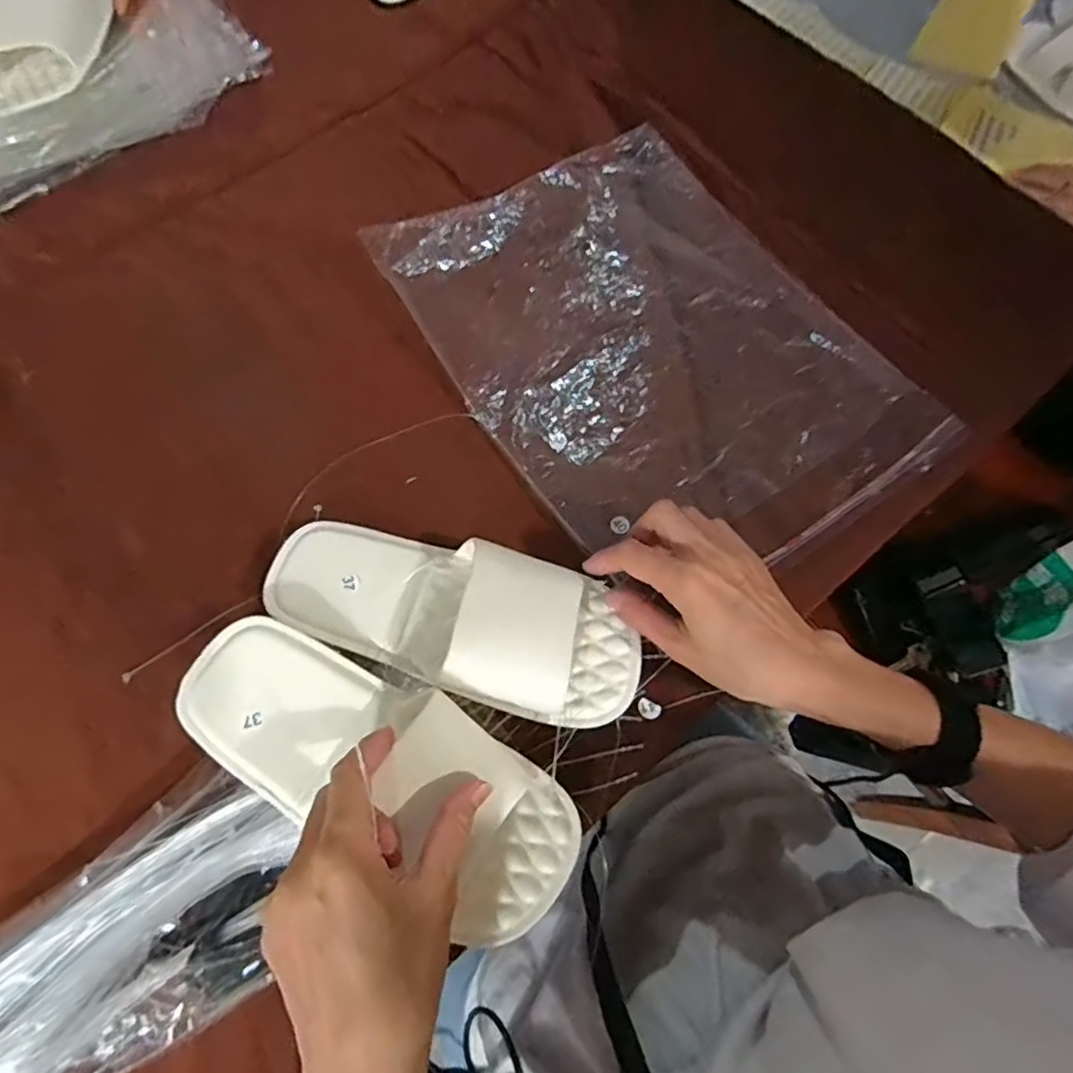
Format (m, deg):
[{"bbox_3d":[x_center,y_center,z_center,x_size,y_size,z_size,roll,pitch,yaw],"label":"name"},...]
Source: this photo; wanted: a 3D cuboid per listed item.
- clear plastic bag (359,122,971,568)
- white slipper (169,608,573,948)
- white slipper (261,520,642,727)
[{"bbox_3d":[0.085,-0.145,0.460,0.274,0.032,0.370,-32,75,-12],"label":"clear plastic bag"},{"bbox_3d":[-0.085,0.123,0.323,0.231,0.059,0.090,28,72,6],"label":"white slipper"},{"bbox_3d":[-0.051,0.043,0.364,0.227,0.052,0.092,16,70,8],"label":"white slipper"}]

